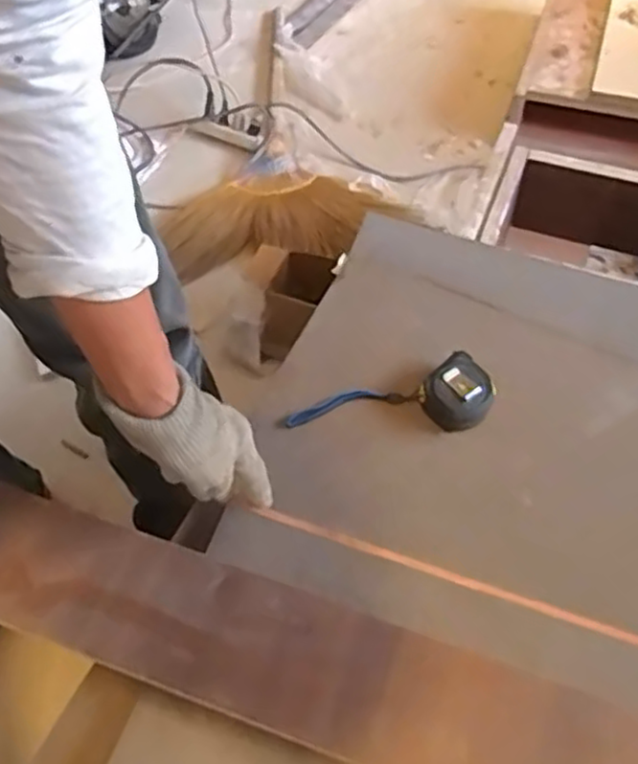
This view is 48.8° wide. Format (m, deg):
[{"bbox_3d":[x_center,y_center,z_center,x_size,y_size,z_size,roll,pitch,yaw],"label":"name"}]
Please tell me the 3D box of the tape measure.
[{"bbox_3d":[0.070,0.017,0.683,0.200,0.041,0.069,-8,55,10],"label":"tape measure"}]

